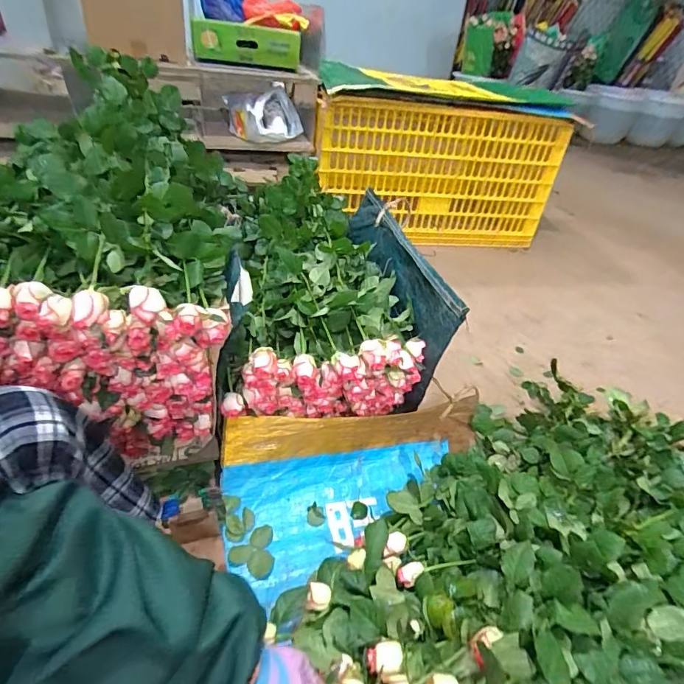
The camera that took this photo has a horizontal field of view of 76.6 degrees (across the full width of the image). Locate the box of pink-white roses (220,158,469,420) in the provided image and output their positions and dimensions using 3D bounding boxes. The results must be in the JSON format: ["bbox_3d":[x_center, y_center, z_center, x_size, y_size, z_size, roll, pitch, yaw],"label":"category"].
[{"bbox_3d":[-0.077,-0.147,1.021,0.412,0.250,0.701,-4,39,-15],"label":"box of pink-white roses"}]

